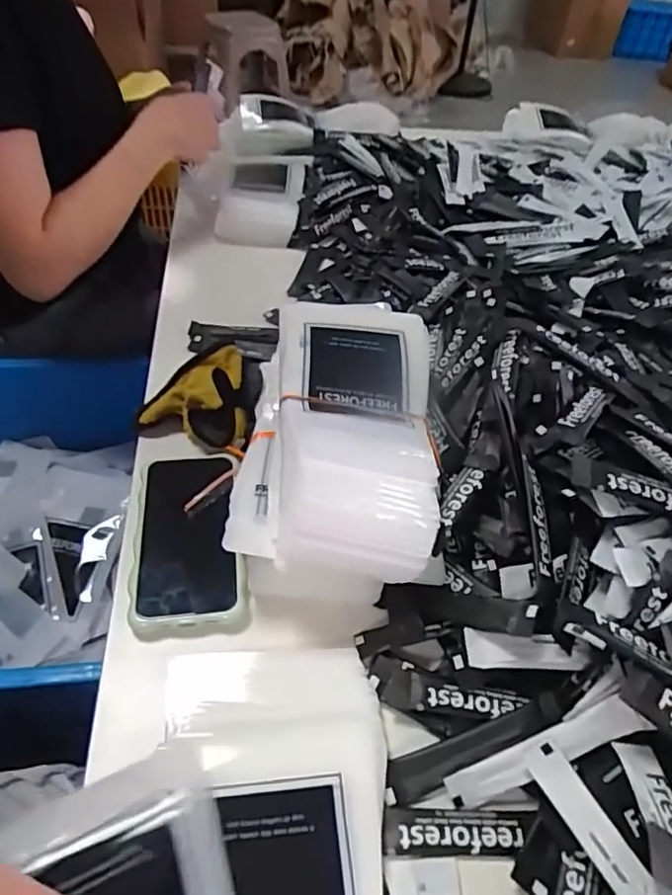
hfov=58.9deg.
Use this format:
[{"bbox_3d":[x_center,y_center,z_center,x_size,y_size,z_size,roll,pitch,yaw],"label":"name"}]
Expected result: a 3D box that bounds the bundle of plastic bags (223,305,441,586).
[{"bbox_3d":[0.002,-0.016,0.473,0.142,0.090,0.274,6,46,0],"label":"bundle of plastic bags"}]

